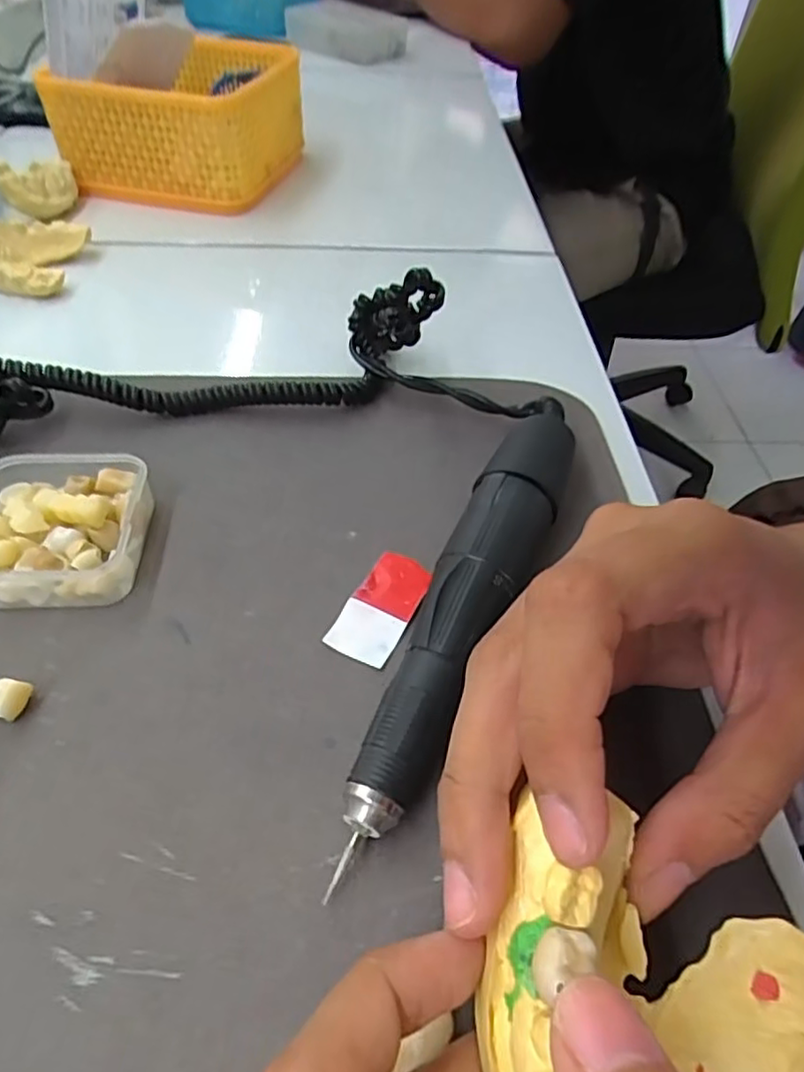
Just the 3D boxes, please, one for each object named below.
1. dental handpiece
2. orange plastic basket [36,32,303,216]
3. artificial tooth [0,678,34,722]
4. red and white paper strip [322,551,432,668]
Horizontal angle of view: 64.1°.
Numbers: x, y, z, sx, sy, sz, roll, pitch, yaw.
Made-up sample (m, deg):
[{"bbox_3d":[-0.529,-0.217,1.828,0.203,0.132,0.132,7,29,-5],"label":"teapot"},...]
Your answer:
[{"bbox_3d":[0.022,0.018,0.194,0.026,0.030,0.157,20,50,13],"label":"dental handpiece"},{"bbox_3d":[-0.143,-0.285,0.436,0.120,0.063,0.133,13,48,7],"label":"orange plastic basket"},{"bbox_3d":[-0.109,0.045,0.178,0.009,0.011,0.011,12,48,6],"label":"artificial tooth"},{"bbox_3d":[-0.006,0.022,0.209,0.020,0.004,0.042,21,50,14],"label":"red and white paper strip"}]

